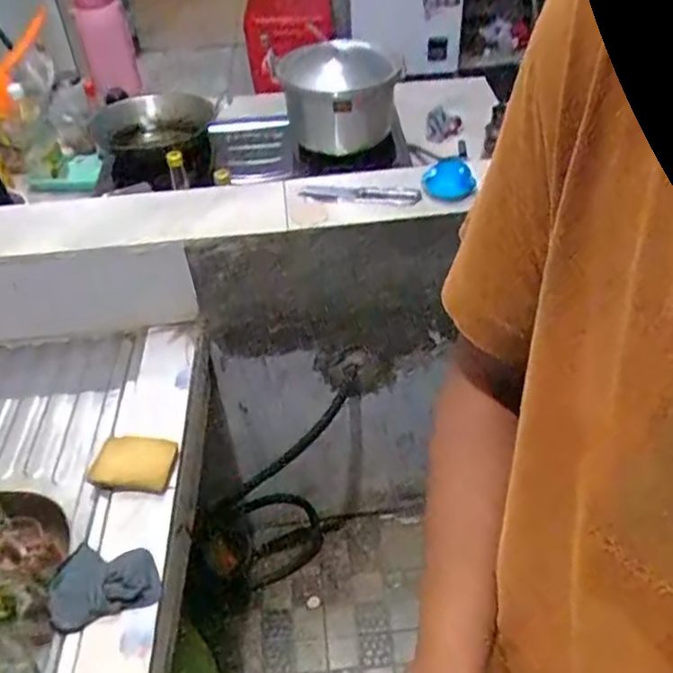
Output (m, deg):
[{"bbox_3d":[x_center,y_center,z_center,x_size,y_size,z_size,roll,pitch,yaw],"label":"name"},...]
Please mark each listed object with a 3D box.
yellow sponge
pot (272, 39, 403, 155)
[{"bbox_3d":[-0.262,0.161,0.852,0.104,0.029,0.074,1,45,4],"label":"yellow sponge"},{"bbox_3d":[0.002,-0.532,1.493,0.278,0.188,0.264,-2,45,2],"label":"pot"}]

